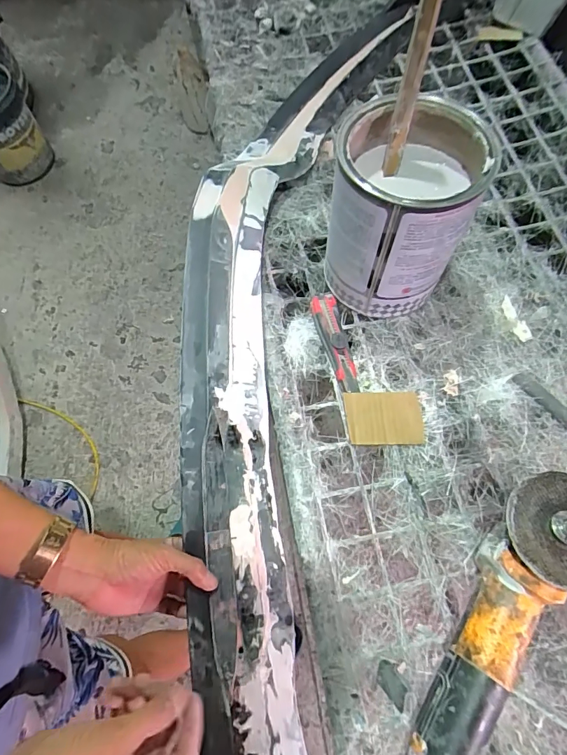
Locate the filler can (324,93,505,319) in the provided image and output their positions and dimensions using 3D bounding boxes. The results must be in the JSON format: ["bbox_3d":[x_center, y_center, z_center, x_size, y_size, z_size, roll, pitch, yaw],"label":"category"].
[{"bbox_3d":[0.145,-0.199,0.519,0.152,0.206,0.162,-2,70,4],"label":"filler can"}]

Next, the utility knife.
[{"bbox_3d":[0.068,-0.052,0.559,0.038,0.032,0.152,-12,69,0],"label":"utility knife"}]

